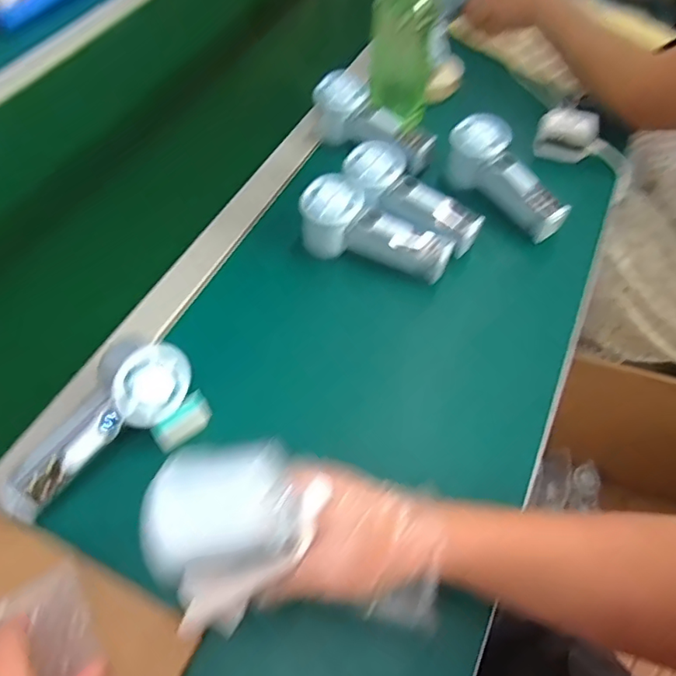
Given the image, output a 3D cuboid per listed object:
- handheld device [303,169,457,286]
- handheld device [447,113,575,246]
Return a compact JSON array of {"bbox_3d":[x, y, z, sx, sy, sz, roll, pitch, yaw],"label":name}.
[{"bbox_3d":[0.035,-0.103,0.554,0.154,0.061,0.053,26,59,1],"label":"handheld device"},{"bbox_3d":[0.185,-0.173,0.603,0.051,0.068,0.157,-35,79,-21],"label":"handheld device"}]

